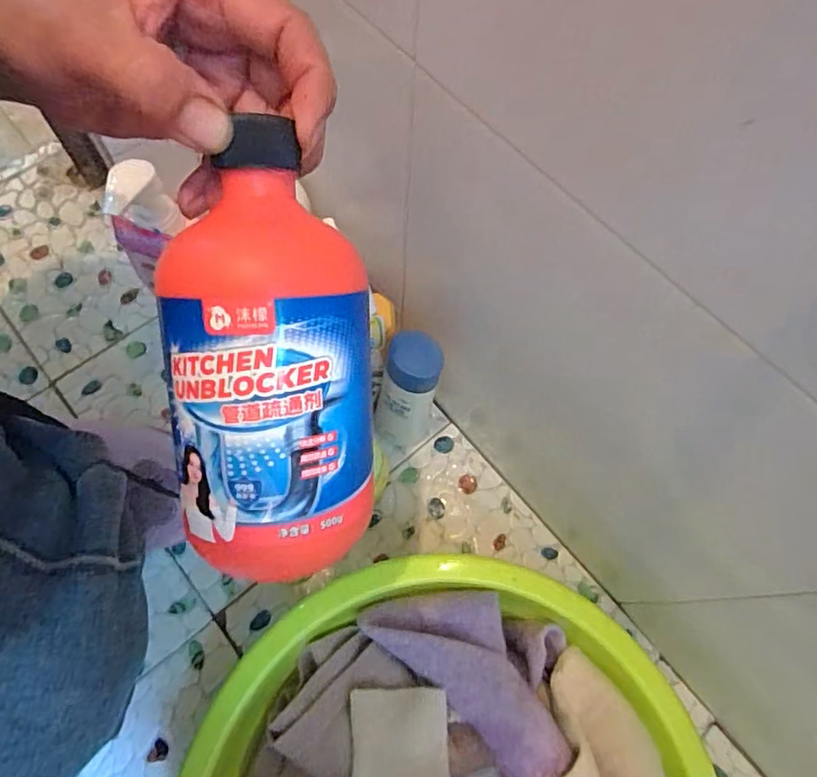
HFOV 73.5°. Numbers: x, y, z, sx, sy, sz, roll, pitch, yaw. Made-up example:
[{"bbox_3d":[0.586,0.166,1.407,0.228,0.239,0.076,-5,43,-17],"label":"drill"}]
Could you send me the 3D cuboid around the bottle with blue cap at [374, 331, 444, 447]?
[{"bbox_3d":[-0.001,0.009,0.499,0.049,0.187,0.046,11,64,5],"label":"bottle with blue cap"}]

